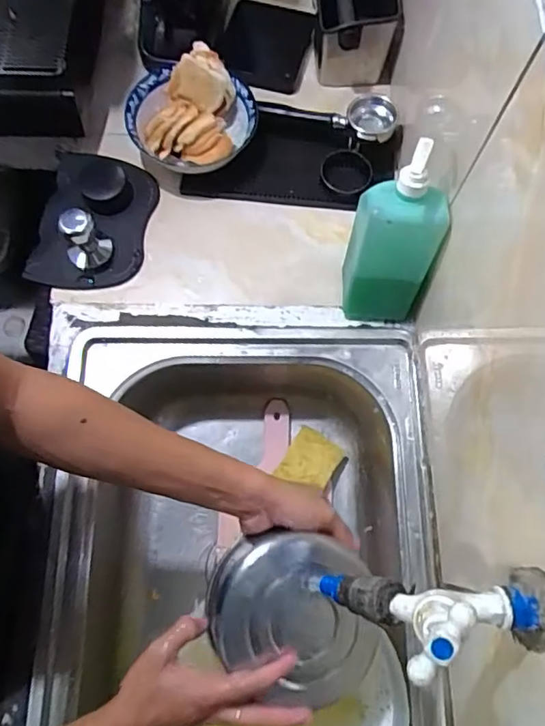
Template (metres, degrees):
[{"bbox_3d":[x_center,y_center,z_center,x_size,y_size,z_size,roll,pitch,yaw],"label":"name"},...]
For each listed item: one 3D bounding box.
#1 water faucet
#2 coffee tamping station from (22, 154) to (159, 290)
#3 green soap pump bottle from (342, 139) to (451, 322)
[{"bbox_3d":[0.107,0.181,0.381,0.143,0.171,0.046,4,72,0],"label":"water faucet"},{"bbox_3d":[-0.239,-0.207,0.695,0.142,0.080,0.205,8,72,1],"label":"coffee tamping station"},{"bbox_3d":[0.130,-0.126,0.592,0.090,0.228,0.076,12,72,2],"label":"green soap pump bottle"}]

